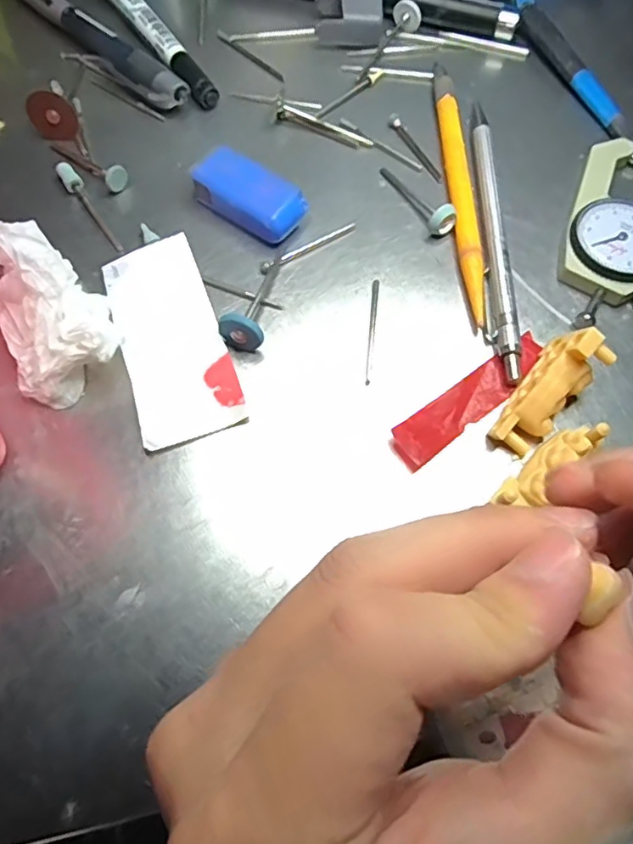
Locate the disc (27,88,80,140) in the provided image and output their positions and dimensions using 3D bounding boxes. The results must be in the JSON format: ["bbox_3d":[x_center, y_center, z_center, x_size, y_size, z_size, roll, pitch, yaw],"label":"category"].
[{"bbox_3d":[-0.110,-0.128,0.244,0.020,0.019,0.004,3,44,0],"label":"disc"}]

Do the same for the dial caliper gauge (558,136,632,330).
[{"bbox_3d":[0.119,-0.077,0.232,0.036,0.013,0.095,19,69,6],"label":"dial caliper gauge"}]

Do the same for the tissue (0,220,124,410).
[{"bbox_3d":[-0.097,-0.045,0.200,0.035,0.033,0.069,-30,73,-13],"label":"tissue"}]

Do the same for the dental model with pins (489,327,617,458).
[{"bbox_3d":[0.079,-0.011,0.200,0.018,0.013,0.048,41,90,13],"label":"dental model with pins"}]

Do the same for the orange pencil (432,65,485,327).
[{"bbox_3d":[0.059,-0.099,0.241,0.009,0.010,0.129,-1,69,-2],"label":"orange pencil"}]

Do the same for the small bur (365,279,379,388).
[{"bbox_3d":[0.021,-0.035,0.217,0.004,0.004,0.044,7,69,1],"label":"small bur"}]

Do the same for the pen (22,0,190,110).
[{"bbox_3d":[-0.108,-0.178,0.267,0.132,0.014,0.017,40,73,13],"label":"pen"}]

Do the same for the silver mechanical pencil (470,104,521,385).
[{"bbox_3d":[0.070,-0.077,0.233,0.009,0.010,0.135,3,69,-1],"label":"silver mechanical pencil"}]

